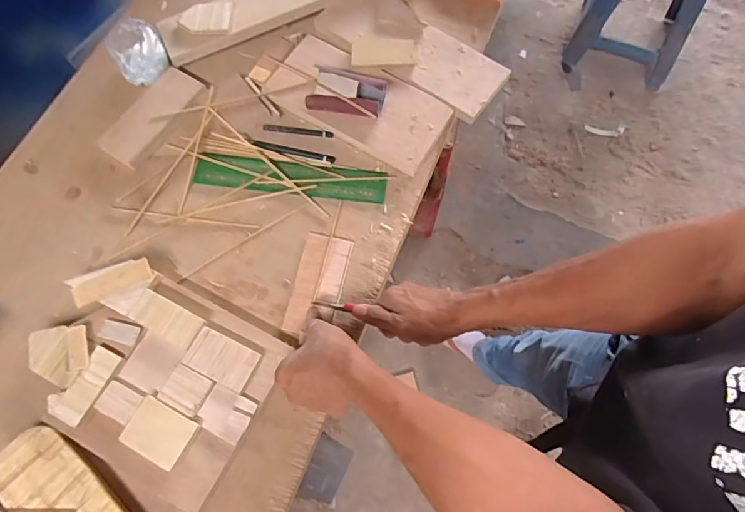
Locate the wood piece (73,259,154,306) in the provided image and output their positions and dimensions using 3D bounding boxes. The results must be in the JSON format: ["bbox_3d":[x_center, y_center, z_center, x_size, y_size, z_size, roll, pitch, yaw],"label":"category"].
[{"bbox_3d":[-0.299,0.031,0.540,0.085,0.005,0.030,-28,82,-14],"label":"wood piece"}]

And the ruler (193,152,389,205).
[{"bbox_3d":[-0.108,-0.105,0.625,0.250,0.007,0.047,6,71,0],"label":"ruler"}]

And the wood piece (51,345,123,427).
[{"bbox_3d":[-0.305,0.138,0.502,0.032,0.004,0.080,25,67,4],"label":"wood piece"}]

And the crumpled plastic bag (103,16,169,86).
[{"bbox_3d":[-0.329,-0.286,0.659,0.070,0.047,0.068,-30,72,-10],"label":"crumpled plastic bag"}]

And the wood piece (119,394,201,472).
[{"bbox_3d":[-0.223,0.186,0.494,0.067,0.016,0.052,26,72,10],"label":"wood piece"}]

